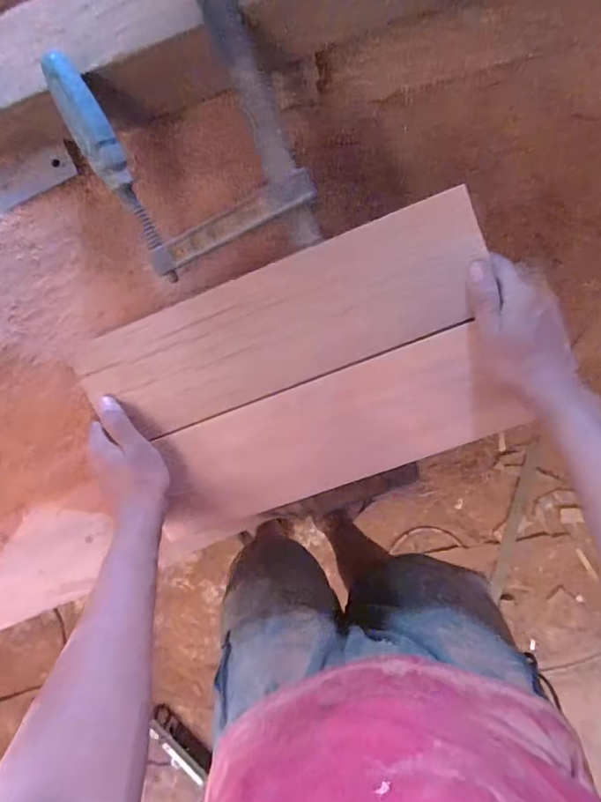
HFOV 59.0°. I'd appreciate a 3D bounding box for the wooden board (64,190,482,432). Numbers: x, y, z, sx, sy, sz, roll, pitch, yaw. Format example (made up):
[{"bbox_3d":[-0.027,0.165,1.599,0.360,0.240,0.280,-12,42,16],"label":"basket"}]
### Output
[{"bbox_3d":[-0.018,-0.069,0.501,0.373,0.027,0.116,-20,107,7],"label":"wooden board"}]

